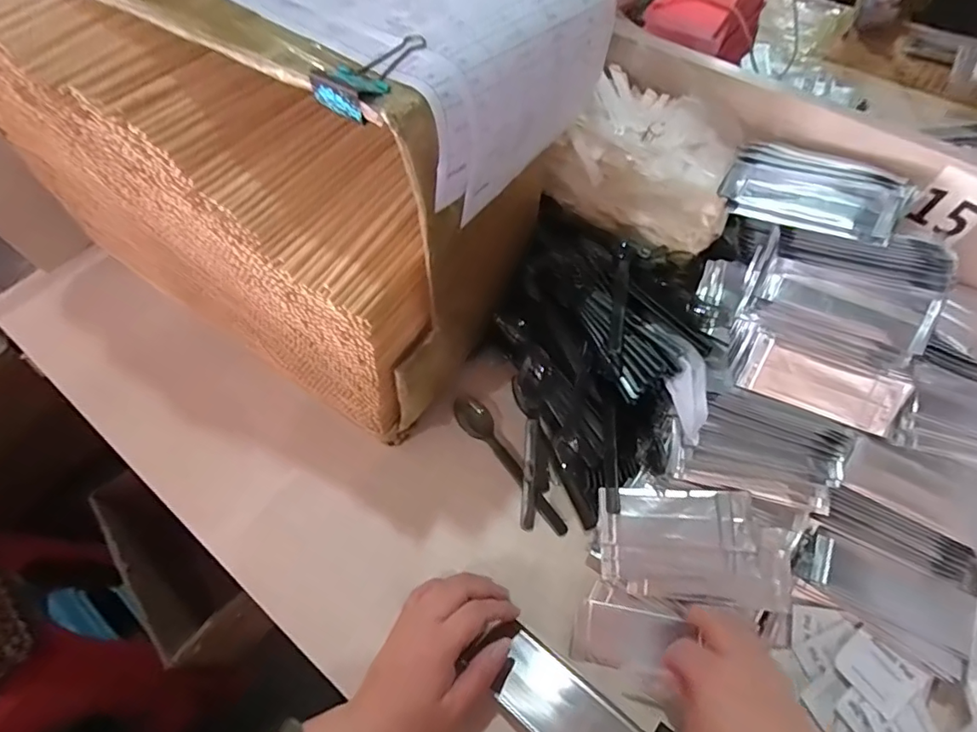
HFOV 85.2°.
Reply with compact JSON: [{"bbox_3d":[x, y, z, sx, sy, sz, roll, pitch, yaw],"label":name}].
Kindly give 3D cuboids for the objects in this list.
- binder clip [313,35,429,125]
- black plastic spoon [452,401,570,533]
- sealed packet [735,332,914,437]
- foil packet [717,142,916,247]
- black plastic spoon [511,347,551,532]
[{"bbox_3d":[-0.066,-0.180,0.319,0.044,0.015,0.078,28,65,18],"label":"binder clip"},{"bbox_3d":[0.020,0.095,0.530,0.029,0.020,0.168,-32,63,-15],"label":"black plastic spoon"},{"bbox_3d":[0.281,0.015,0.450,0.124,0.007,0.052,18,104,12],"label":"sealed packet"},{"bbox_3d":[0.271,-0.148,0.445,0.131,0.028,0.074,28,65,18],"label":"foil packet"},{"bbox_3d":[0.039,0.069,0.513,0.033,0.021,0.167,3,90,5],"label":"black plastic spoon"}]

